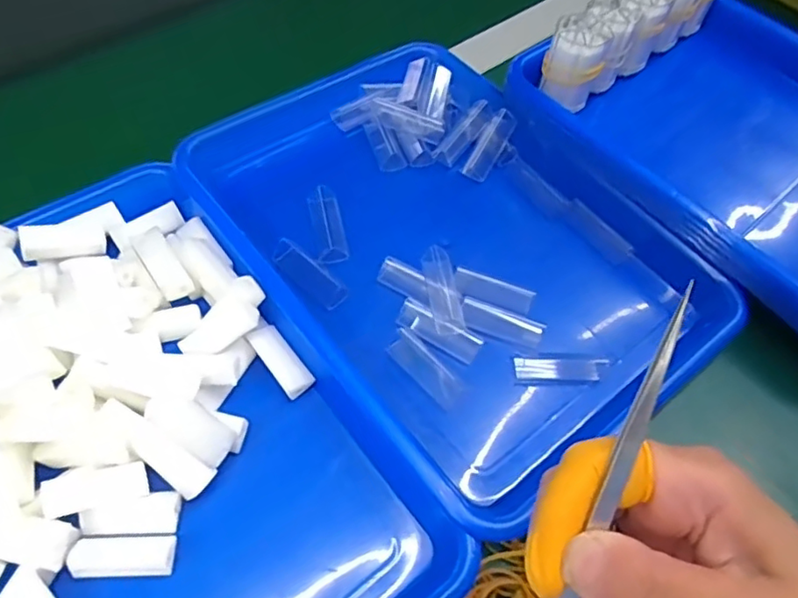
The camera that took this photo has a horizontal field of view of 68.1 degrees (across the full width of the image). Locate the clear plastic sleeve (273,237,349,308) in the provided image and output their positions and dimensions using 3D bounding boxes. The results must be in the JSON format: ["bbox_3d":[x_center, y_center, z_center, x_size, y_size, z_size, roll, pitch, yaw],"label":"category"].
[{"bbox_3d":[-0.058,-0.016,0.378,0.054,0.011,0.017,36,62,17],"label":"clear plastic sleeve"}]

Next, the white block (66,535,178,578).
[{"bbox_3d":[-0.134,0.125,0.287,0.047,0.009,0.017,-1,58,-5],"label":"white block"}]

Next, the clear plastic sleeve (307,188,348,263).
[{"bbox_3d":[-0.048,-0.050,0.395,0.019,0.011,0.055,-8,59,-10],"label":"clear plastic sleeve"}]

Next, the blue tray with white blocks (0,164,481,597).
[{"bbox_3d":[-0.147,0.076,0.305,0.236,0.043,0.329,-33,66,-22],"label":"blue tray with white blocks"}]

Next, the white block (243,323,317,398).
[{"bbox_3d":[-0.070,0.037,0.350,0.019,0.012,0.046,-33,66,-22],"label":"white block"}]

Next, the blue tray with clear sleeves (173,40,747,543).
[{"bbox_3d":[0.030,-0.042,0.412,0.241,0.054,0.341,-33,66,-22],"label":"blue tray with clear sleeves"}]

